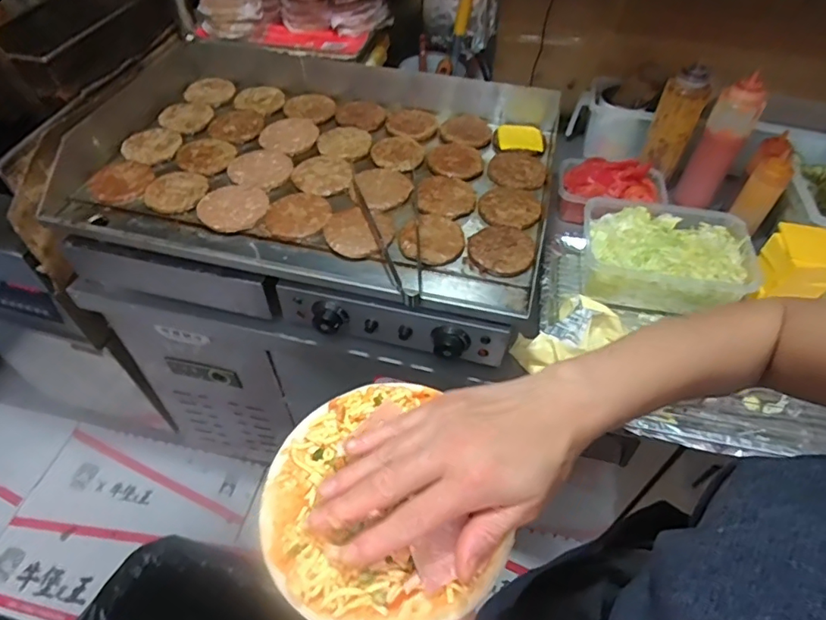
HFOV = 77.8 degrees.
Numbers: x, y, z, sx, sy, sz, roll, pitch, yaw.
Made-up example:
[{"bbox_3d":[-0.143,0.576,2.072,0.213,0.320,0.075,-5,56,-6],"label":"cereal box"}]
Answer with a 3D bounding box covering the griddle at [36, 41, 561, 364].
[{"bbox_3d":[-0.156,-0.221,0.884,0.747,0.180,0.505,12,51,8],"label":"griddle"}]

